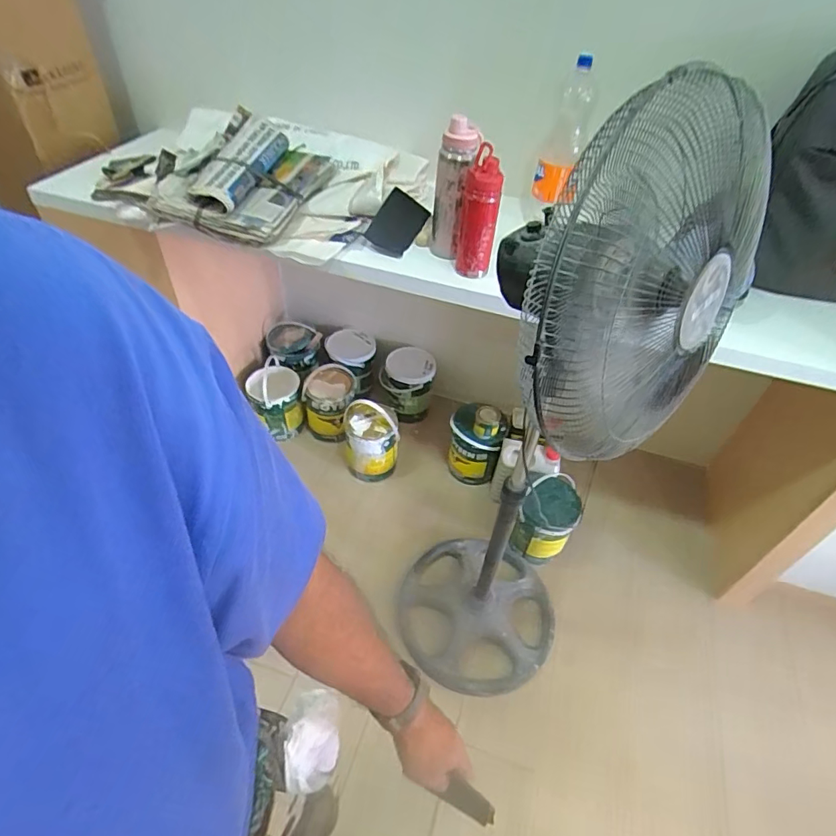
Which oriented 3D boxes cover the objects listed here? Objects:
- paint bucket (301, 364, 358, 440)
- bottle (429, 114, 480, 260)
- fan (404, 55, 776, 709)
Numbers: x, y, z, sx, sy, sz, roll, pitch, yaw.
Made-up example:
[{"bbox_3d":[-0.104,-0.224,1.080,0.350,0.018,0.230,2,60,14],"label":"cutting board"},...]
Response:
[{"bbox_3d":[-0.290,-0.044,1.678,0.160,0.187,0.155,2,47,-4],"label":"paint bucket"},{"bbox_3d":[0.067,-0.448,1.038,0.079,0.263,0.075,16,47,10],"label":"bottle"},{"bbox_3d":[0.181,0.117,0.942,0.347,1.237,0.354,9,46,3],"label":"fan"}]

